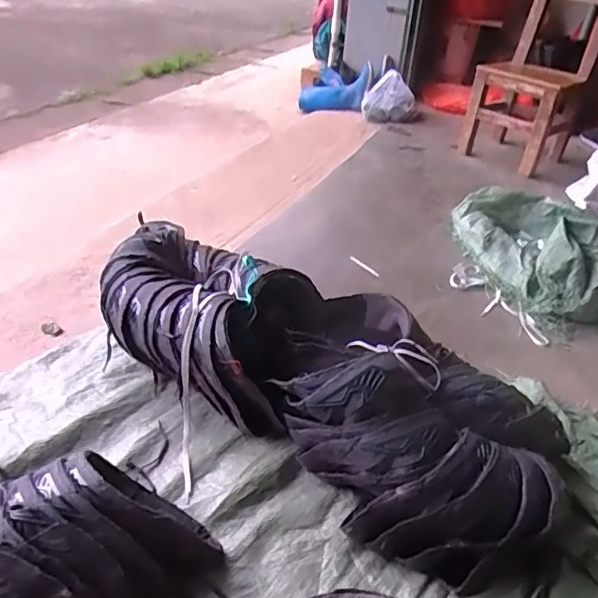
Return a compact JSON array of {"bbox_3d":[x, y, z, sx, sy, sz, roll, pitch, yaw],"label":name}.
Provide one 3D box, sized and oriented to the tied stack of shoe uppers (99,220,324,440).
[{"bbox_3d":[-0.160,0.042,1.022,0.402,0.197,0.273,24,40,26],"label":"tied stack of shoe uppers"}]

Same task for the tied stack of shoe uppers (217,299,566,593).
[{"bbox_3d":[0.160,0.146,0.885,0.355,0.186,0.534,-19,41,-28],"label":"tied stack of shoe uppers"}]

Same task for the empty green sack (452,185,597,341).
[{"bbox_3d":[0.752,-0.109,1.390,0.792,0.177,0.579,25,41,28],"label":"empty green sack"}]

